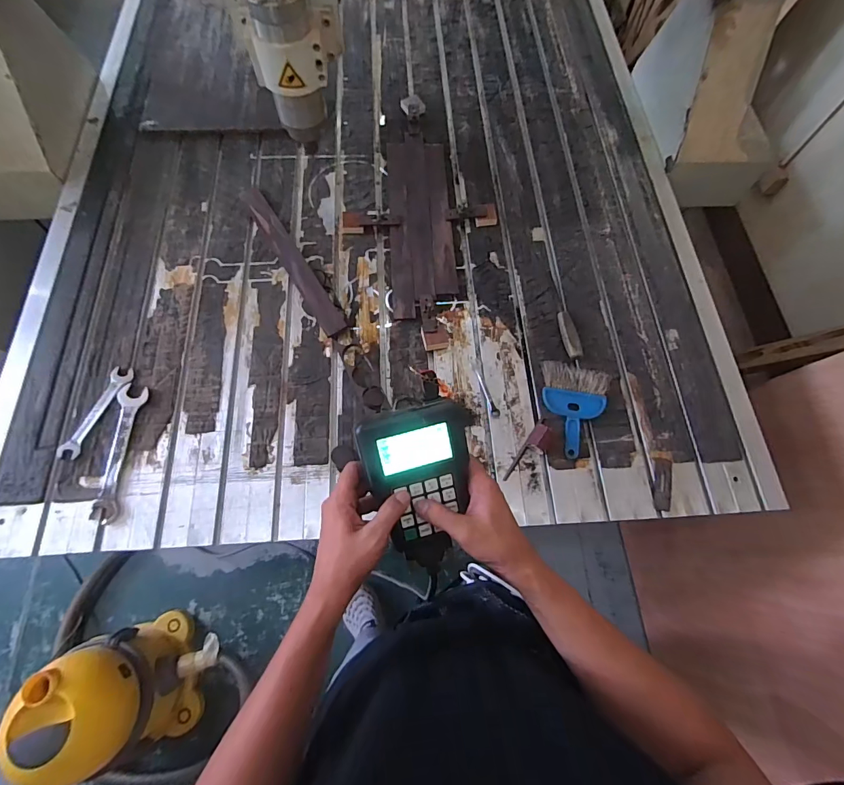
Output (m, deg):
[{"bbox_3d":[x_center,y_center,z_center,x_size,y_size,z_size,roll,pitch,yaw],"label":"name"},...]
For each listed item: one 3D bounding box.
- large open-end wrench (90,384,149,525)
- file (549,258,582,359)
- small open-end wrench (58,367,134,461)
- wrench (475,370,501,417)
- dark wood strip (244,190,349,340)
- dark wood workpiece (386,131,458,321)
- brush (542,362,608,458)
[{"bbox_3d":[-0.560,0.106,0.769,0.054,0.007,0.252,-1,70,-2],"label":"large open-end wrench"},{"bbox_3d":[0.309,-0.192,0.906,0.032,0.026,0.258,-3,70,-3],"label":"file"},{"bbox_3d":[-0.621,0.036,0.794,0.045,0.006,0.190,19,70,5],"label":"small open-end wrench"},{"bbox_3d":[0.131,0.001,0.837,0.016,0.004,0.105,-19,72,-9],"label":"wrench"},{"bbox_3d":[-0.294,-0.309,0.930,0.051,0.027,0.453,-30,74,-12],"label":"dark wood strip"},{"bbox_3d":[-0.004,-0.412,0.987,0.145,0.014,0.528,-2,70,-3],"label":"dark wood workpiece"},{"bbox_3d":[0.295,0.035,0.821,0.128,0.028,0.179,14,70,3],"label":"brush"}]

